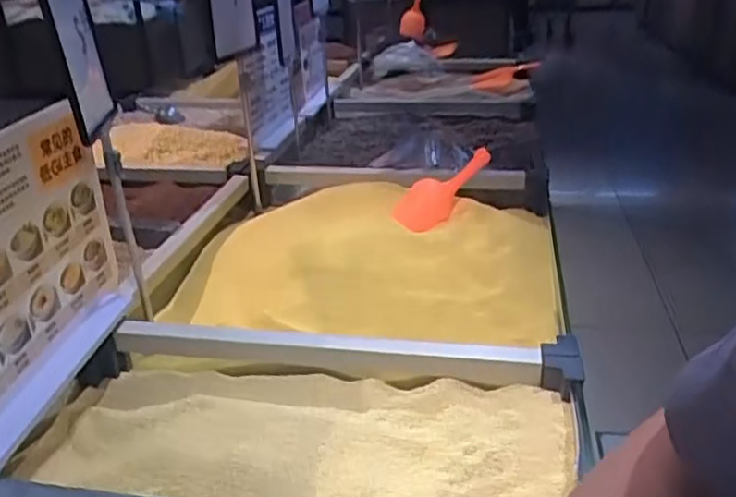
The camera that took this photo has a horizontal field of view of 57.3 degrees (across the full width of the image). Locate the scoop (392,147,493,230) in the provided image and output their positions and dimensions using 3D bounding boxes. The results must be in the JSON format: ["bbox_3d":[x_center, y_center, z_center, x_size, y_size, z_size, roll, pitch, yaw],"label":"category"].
[{"bbox_3d":[0.158,-0.122,1.435,0.094,0.270,0.074,50,39,2],"label":"scoop"}]

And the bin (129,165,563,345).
[{"bbox_3d":[-0.028,-0.029,1.324,0.762,0.145,0.670,1,26,6],"label":"bin"}]

